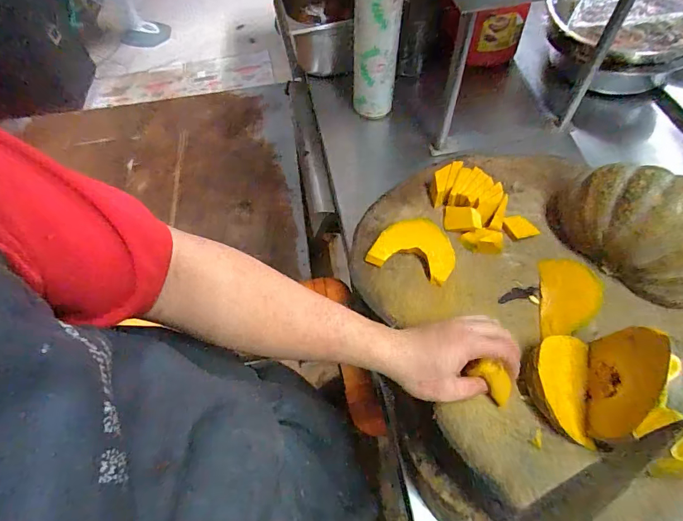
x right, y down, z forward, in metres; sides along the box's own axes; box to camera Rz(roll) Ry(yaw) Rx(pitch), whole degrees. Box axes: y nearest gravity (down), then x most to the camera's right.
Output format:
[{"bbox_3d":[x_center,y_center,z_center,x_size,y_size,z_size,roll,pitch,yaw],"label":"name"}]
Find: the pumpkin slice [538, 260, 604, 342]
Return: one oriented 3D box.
[{"bbox_3d":[0.265,0.042,0.468,0.057,0.028,0.106,10,60,10],"label":"pumpkin slice"}]

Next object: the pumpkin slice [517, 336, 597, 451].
[{"bbox_3d":[0.220,0.124,0.410,0.070,0.029,0.105,10,60,10],"label":"pumpkin slice"}]

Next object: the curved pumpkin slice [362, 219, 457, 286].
[{"bbox_3d":[0.091,-0.017,0.510,0.103,0.037,0.062,14,61,12],"label":"curved pumpkin slice"}]

